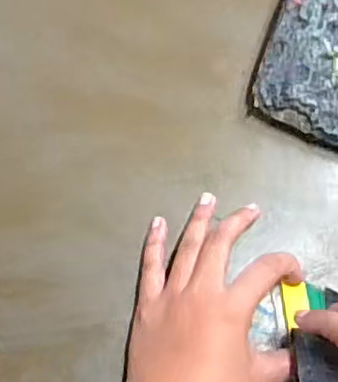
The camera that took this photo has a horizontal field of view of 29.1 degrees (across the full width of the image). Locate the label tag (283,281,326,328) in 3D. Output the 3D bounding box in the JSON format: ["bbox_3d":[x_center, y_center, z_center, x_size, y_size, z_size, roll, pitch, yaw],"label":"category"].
[{"bbox_3d":[0.088,0.074,0.424,0.026,0.004,0.029,-2,59,3],"label":"label tag"}]

